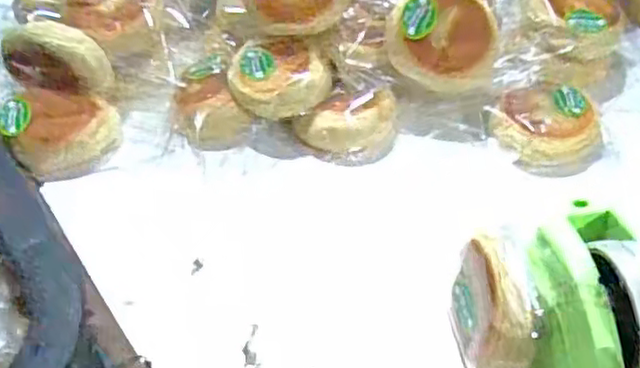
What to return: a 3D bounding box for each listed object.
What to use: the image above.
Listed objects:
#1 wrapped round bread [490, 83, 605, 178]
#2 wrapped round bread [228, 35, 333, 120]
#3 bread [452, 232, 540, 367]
[{"bbox_3d":[0.203,-0.049,0.606,0.091,0.033,0.085,0,47,0],"label":"wrapped round bread"},{"bbox_3d":[-0.037,-0.091,0.608,0.089,0.036,0.073,9,67,6],"label":"wrapped round bread"},{"bbox_3d":[0.113,0.090,0.450,0.038,0.079,0.086,0,47,1],"label":"bread"}]

